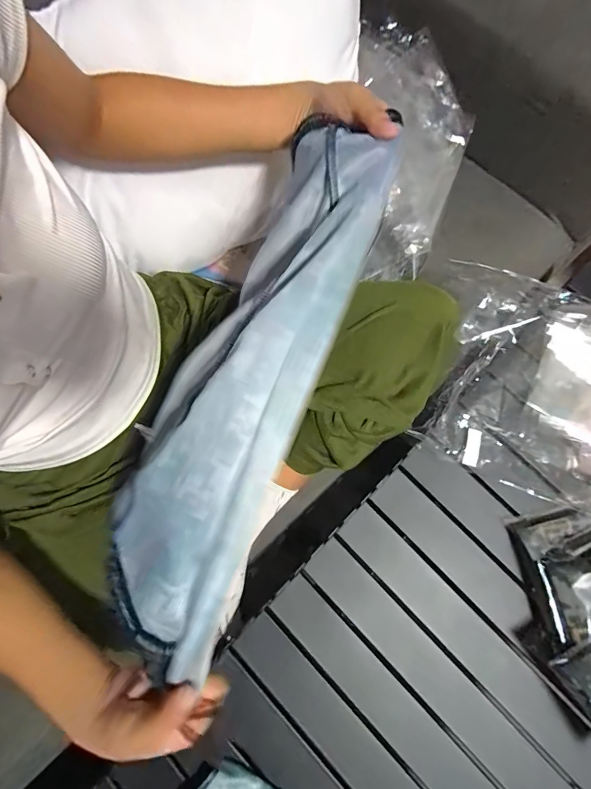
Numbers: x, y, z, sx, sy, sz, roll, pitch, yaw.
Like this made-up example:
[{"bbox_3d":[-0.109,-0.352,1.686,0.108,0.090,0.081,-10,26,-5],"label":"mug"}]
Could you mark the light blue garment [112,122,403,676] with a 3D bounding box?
[{"bbox_3d":[-0.038,-0.001,0.286,0.098,0.086,0.409,22,88,5],"label":"light blue garment"}]

